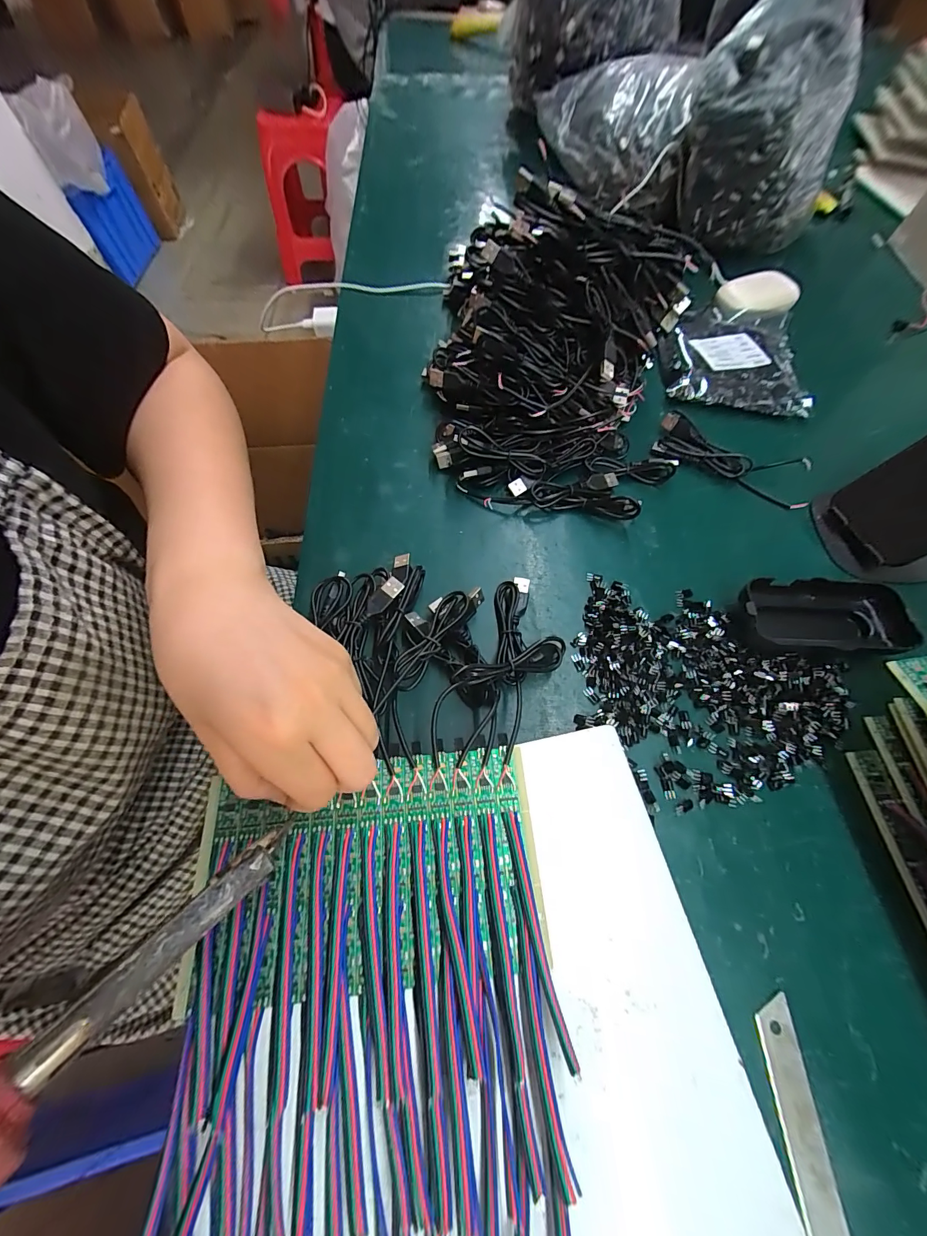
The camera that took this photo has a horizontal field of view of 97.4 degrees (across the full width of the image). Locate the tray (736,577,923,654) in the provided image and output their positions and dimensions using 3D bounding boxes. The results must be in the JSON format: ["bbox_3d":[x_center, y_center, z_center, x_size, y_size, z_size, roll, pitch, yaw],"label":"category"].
[{"bbox_3d":[0.261,-0.002,0.291,0.114,0.022,0.044,3,64,0],"label":"tray"}]

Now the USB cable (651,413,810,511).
[{"bbox_3d":[0.241,-0.142,0.367,0.134,0.017,0.043,27,66,12],"label":"USB cable"}]

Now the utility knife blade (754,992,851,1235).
[{"bbox_3d":[0.156,0.237,0.187,0.019,0.004,0.094,1,64,0],"label":"utility knife blade"}]

